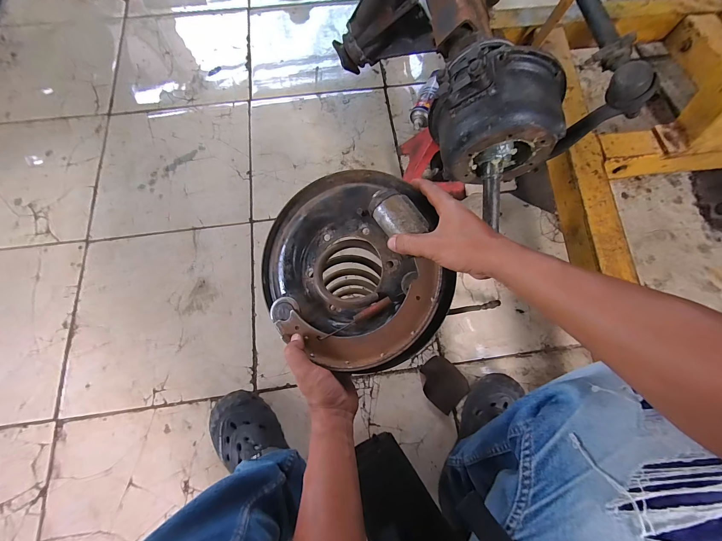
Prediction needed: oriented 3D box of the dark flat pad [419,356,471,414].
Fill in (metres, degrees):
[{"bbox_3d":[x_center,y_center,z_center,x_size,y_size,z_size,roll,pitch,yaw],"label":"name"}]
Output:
[{"bbox_3d":[0.176,0.241,0.652,0.085,0.014,0.099,-41,78,-14],"label":"dark flat pad"}]

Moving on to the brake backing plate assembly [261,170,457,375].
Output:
[{"bbox_3d":[-0.017,-0.010,0.406,0.270,0.068,0.252,26,90,21],"label":"brake backing plate assembly"}]

